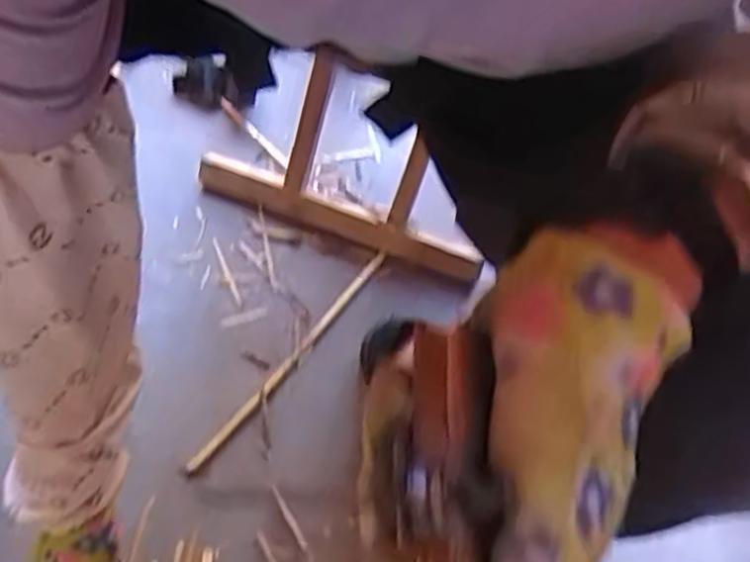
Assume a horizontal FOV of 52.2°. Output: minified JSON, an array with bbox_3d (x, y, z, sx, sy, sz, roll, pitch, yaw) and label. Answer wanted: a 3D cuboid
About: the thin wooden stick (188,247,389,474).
[{"bbox_3d":[-0.080,0.075,0.742,0.011,0.009,0.277,37,70,12],"label":"thin wooden stick"}]

